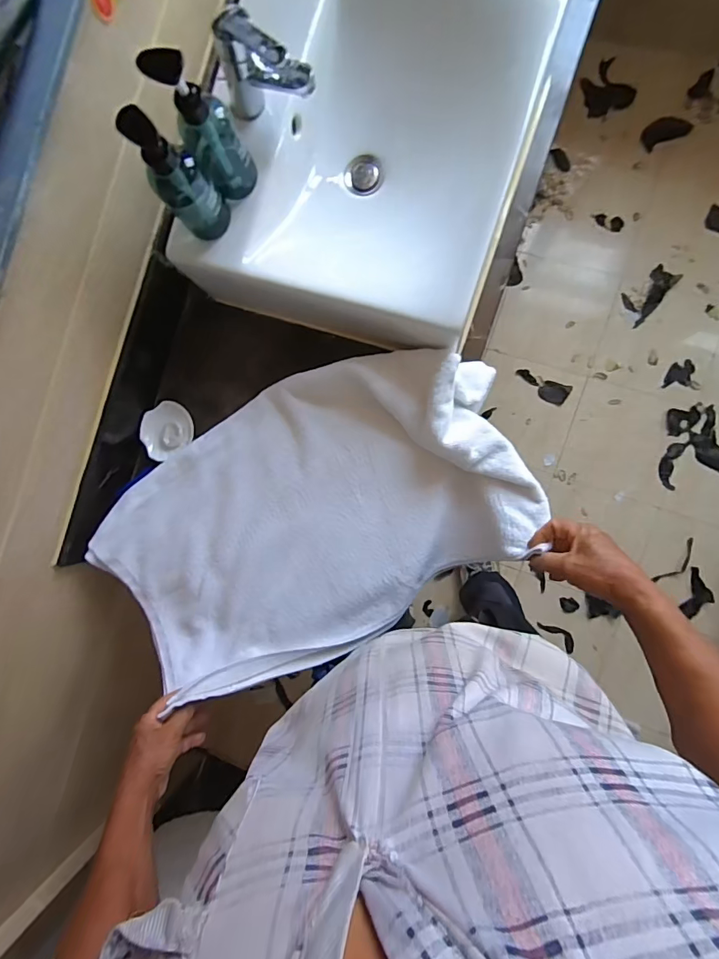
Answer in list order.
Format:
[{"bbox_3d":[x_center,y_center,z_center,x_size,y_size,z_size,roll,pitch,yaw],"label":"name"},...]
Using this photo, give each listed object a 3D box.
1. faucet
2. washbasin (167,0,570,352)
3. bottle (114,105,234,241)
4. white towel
[{"bbox_3d":[-0.125,-0.546,0.612,0.133,0.125,0.050,19,92,10],"label":"faucet"},{"bbox_3d":[0.004,-0.500,0.701,0.491,0.145,0.518,18,92,10],"label":"washbasin"},{"bbox_3d":[-0.240,-0.395,0.595,0.066,0.186,0.058,-43,83,7],"label":"bottle"},{"bbox_3d":[-0.092,0.065,0.707,0.676,0.089,0.407,-28,85,8],"label":"white towel"}]

